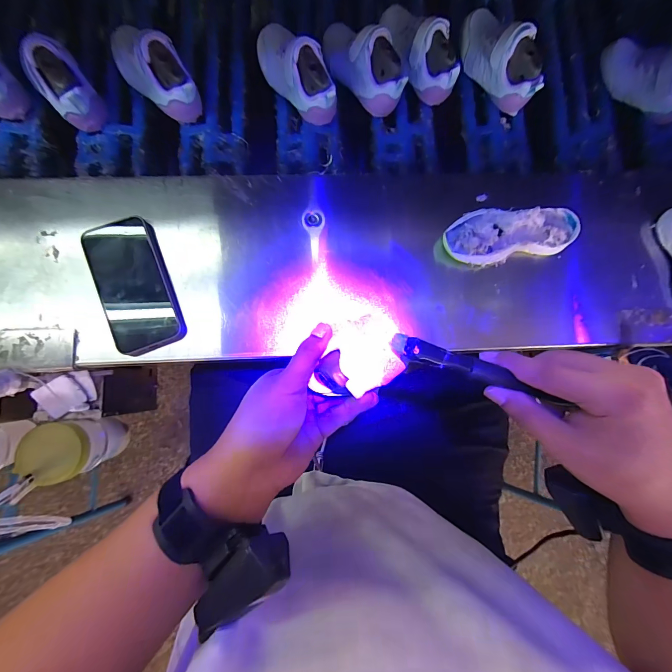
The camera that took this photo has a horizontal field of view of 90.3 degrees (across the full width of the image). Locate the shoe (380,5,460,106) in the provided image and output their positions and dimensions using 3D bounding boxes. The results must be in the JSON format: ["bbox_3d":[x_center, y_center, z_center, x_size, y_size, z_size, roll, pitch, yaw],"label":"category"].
[{"bbox_3d":[0.120,-0.414,0.481,0.068,0.077,0.150,-20,92,-3],"label":"shoe"}]

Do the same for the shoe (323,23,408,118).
[{"bbox_3d":[0.032,-0.383,0.466,0.060,0.070,0.154,-40,89,-4],"label":"shoe"}]

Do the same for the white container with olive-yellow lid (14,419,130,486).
[{"bbox_3d":[-0.356,0.154,0.470,0.067,0.130,0.072,-3,91,-3],"label":"white container with olive-yellow lid"}]

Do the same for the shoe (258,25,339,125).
[{"bbox_3d":[-0.056,-0.368,0.459,0.068,0.072,0.151,-34,88,-4],"label":"shoe"}]

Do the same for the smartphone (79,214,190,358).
[{"bbox_3d":[-0.247,-0.063,0.409,0.080,0.017,0.164,-20,92,-3],"label":"smartphone"}]

